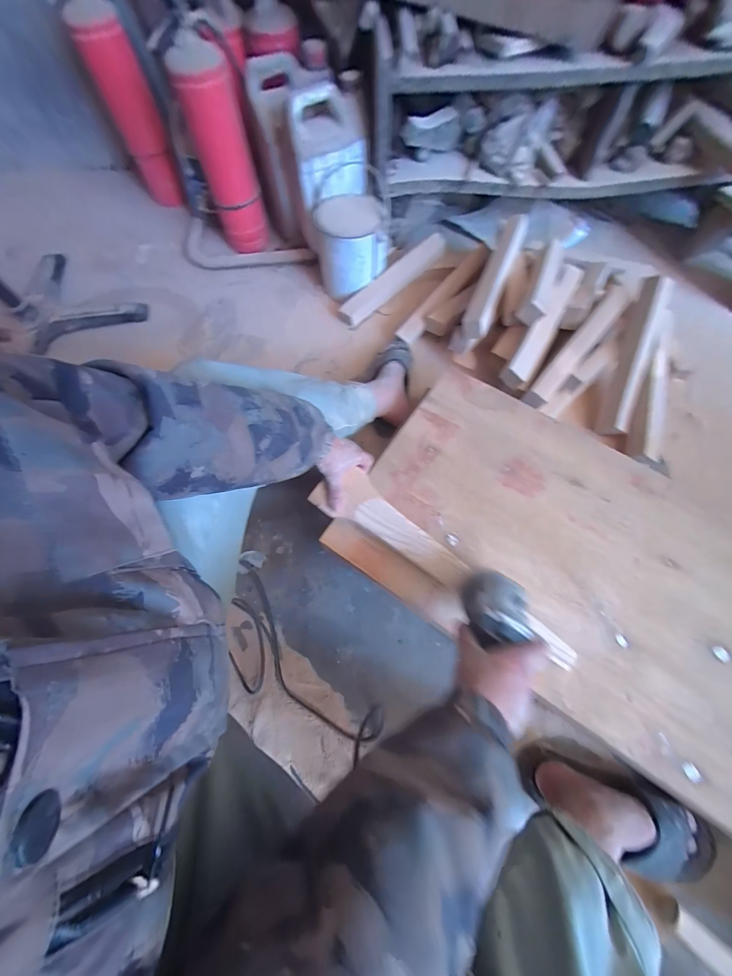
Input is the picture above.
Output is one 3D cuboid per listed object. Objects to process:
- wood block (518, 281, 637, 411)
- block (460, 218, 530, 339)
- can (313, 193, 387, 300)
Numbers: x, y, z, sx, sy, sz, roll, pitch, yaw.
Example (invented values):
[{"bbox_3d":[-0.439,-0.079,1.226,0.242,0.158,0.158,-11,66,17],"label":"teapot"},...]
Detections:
[{"bbox_3d":[0.464,-0.310,0.723,0.049,0.033,0.334,40,87,16],"label":"wood block"},{"bbox_3d":[0.301,-0.496,0.772,0.060,0.068,0.324,22,82,9],"label":"block"},{"bbox_3d":[-0.037,-0.626,0.892,0.174,0.187,0.165,1,66,0],"label":"can"}]

